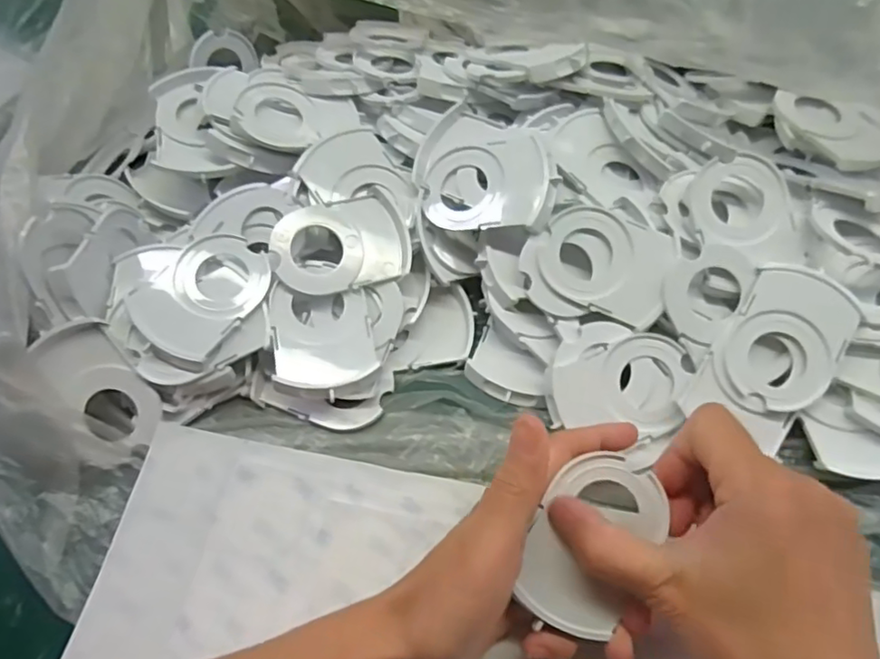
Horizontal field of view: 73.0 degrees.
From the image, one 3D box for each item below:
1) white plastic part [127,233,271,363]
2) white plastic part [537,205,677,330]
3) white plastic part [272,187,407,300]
[{"bbox_3d":[-0.134,-0.021,0.339,0.057,0.021,0.075,29,64,19],"label":"white plastic part"},{"bbox_3d":[0.092,-0.037,0.330,0.072,0.004,0.054,24,88,7],"label":"white plastic part"},{"bbox_3d":[-0.058,-0.049,0.349,0.075,0.008,0.056,-18,83,-17],"label":"white plastic part"}]

